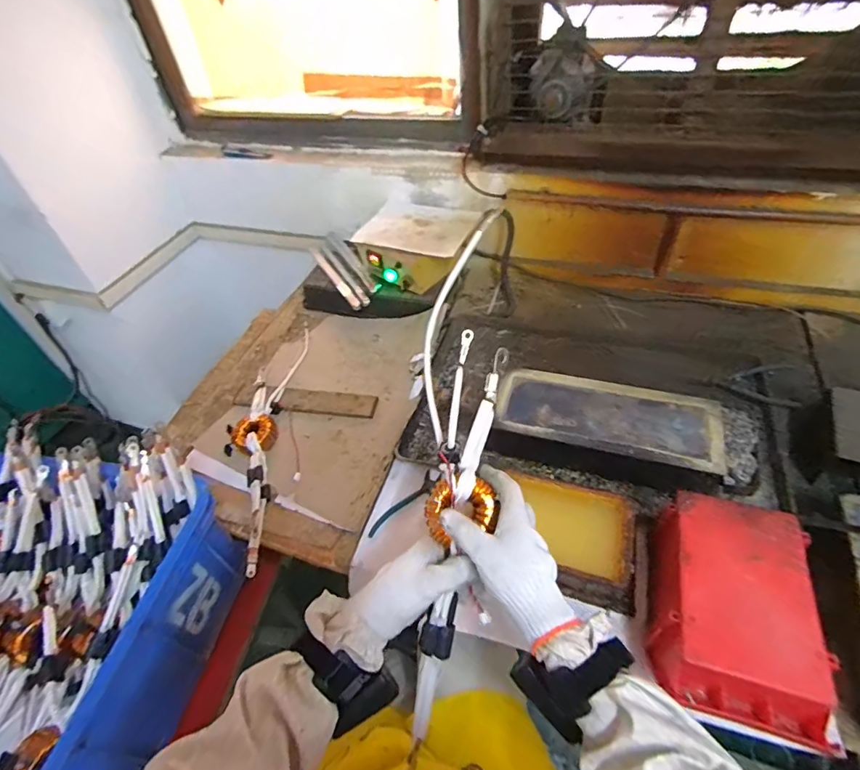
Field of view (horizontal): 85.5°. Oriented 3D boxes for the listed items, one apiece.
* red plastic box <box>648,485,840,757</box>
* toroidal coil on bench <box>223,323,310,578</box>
[{"bbox_3d":[0.345,0.246,0.534,0.153,0.088,0.229,10,49,16],"label":"red plastic box"},{"bbox_3d":[-0.327,0.072,0.889,0.102,0.038,0.562,-4,47,4],"label":"toroidal coil on bench"}]

